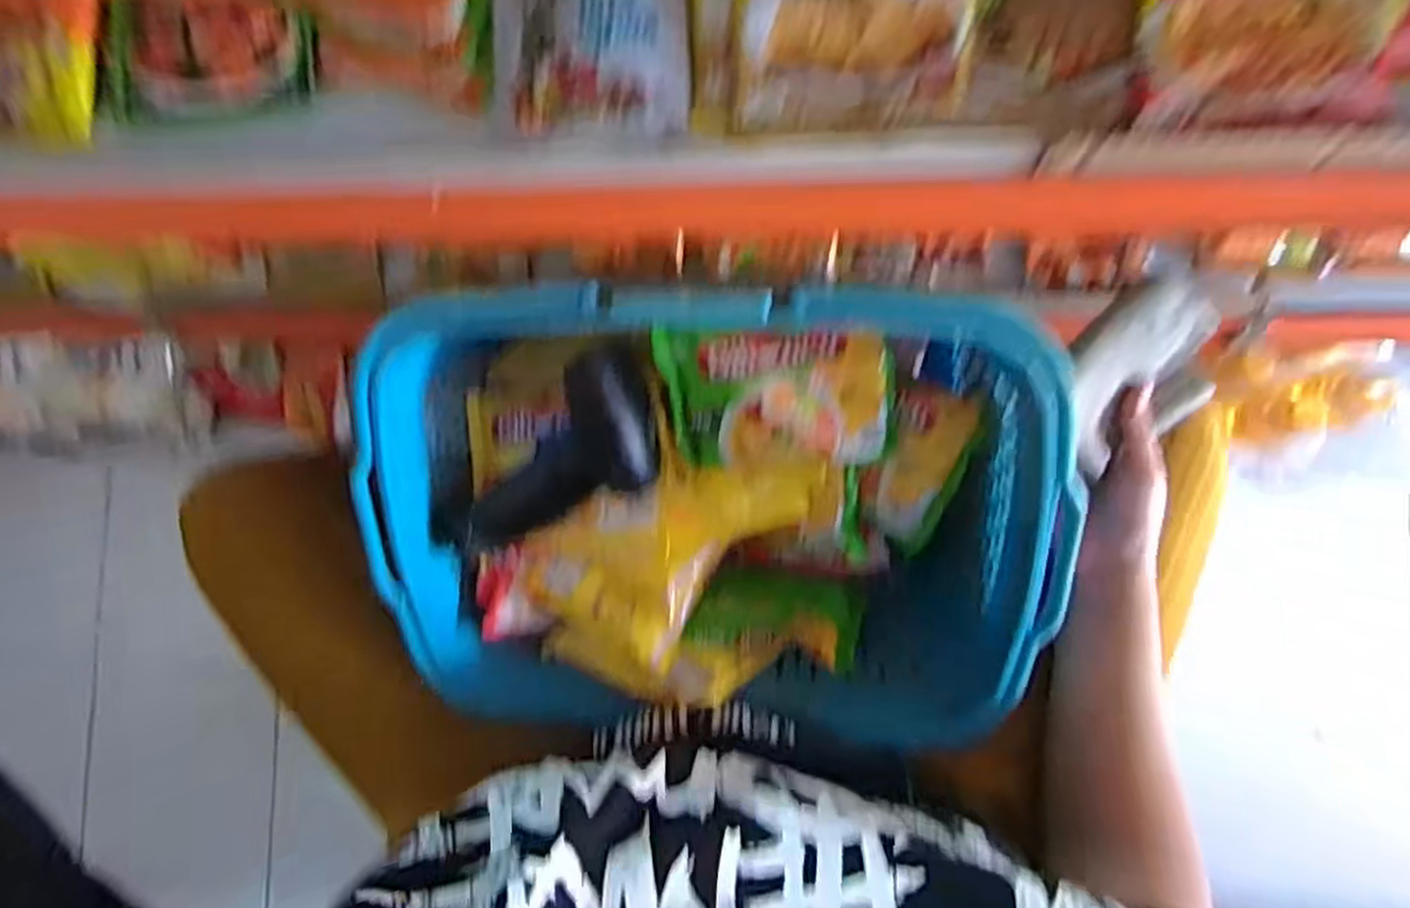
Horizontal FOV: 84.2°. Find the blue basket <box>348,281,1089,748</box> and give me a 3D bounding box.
[{"bbox_3d":[0.012,0.014,0.517,0.401,0.209,0.290,3,119,13],"label":"blue basket"}]

